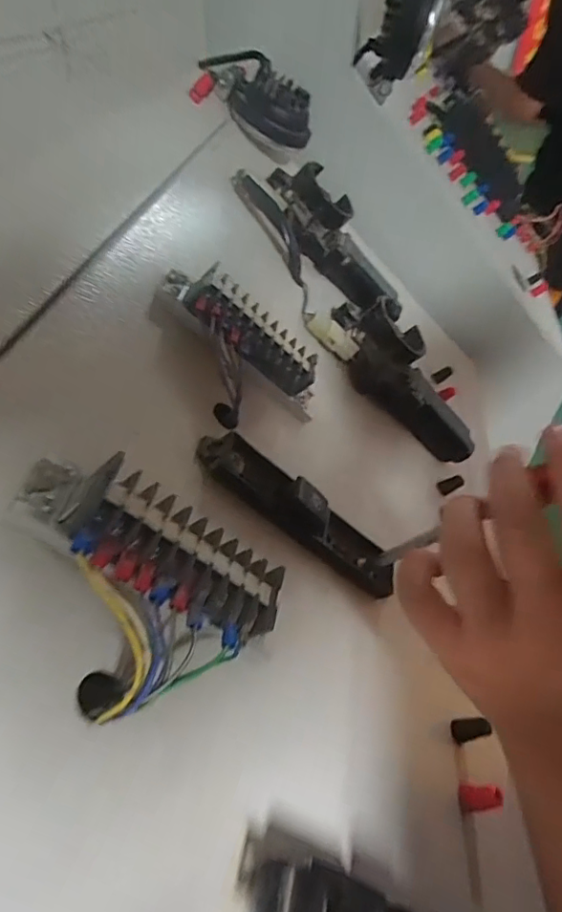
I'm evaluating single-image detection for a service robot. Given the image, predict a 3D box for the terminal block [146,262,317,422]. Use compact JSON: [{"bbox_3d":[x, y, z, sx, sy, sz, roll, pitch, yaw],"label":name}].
[{"bbox_3d":[-0.018,-0.067,0.320,0.117,0.031,0.039,34,36,-29],"label":"terminal block"}]

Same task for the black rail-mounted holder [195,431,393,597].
[{"bbox_3d":[0.014,0.031,0.291,0.133,0.021,0.029,40,39,-24],"label":"black rail-mounted holder"}]

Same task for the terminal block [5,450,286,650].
[{"bbox_3d":[-0.044,0.035,0.199,0.105,0.026,0.039,34,42,-19],"label":"terminal block"}]

